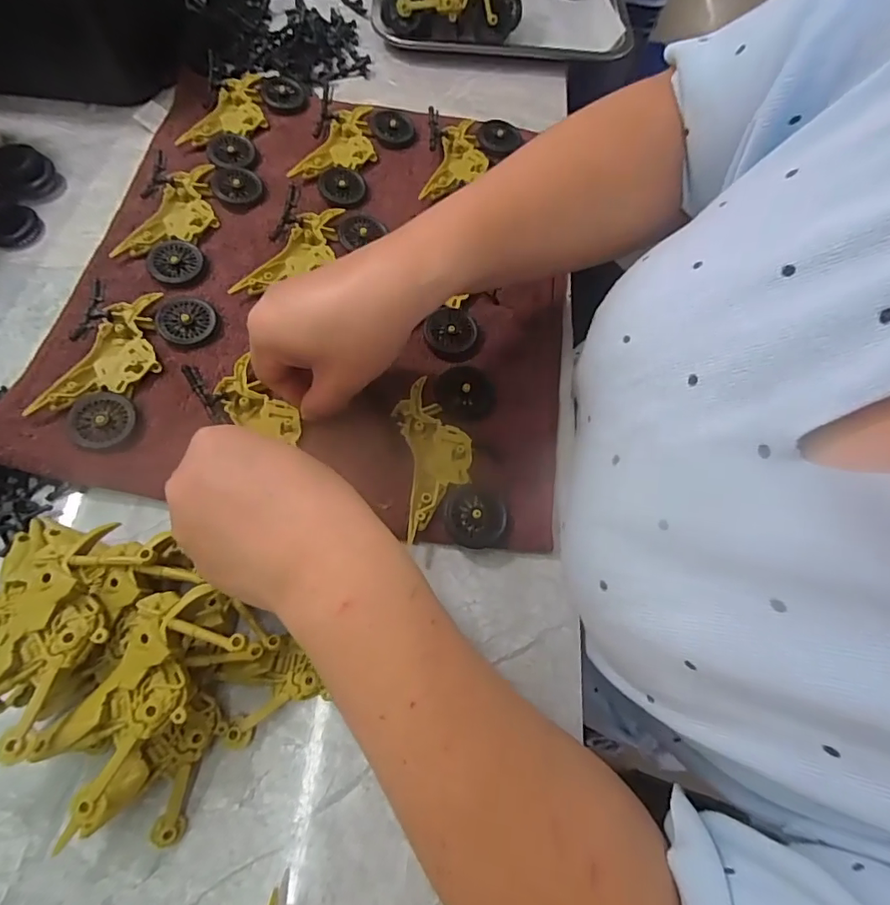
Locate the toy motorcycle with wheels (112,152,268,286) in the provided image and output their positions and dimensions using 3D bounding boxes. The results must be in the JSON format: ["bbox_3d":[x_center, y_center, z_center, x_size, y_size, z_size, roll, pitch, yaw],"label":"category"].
[{"bbox_3d":[-0.196,-0.178,0.378,0.074,0.016,0.113,21,66,5],"label":"toy motorcycle with wheels"}]

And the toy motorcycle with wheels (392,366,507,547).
[{"bbox_3d":[0.003,-0.001,0.314,0.060,0.012,0.115,0,66,-4],"label":"toy motorcycle with wheels"}]

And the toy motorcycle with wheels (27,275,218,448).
[{"bbox_3d":[-0.202,-0.057,0.322,0.073,0.017,0.112,11,65,1],"label":"toy motorcycle with wheels"}]

